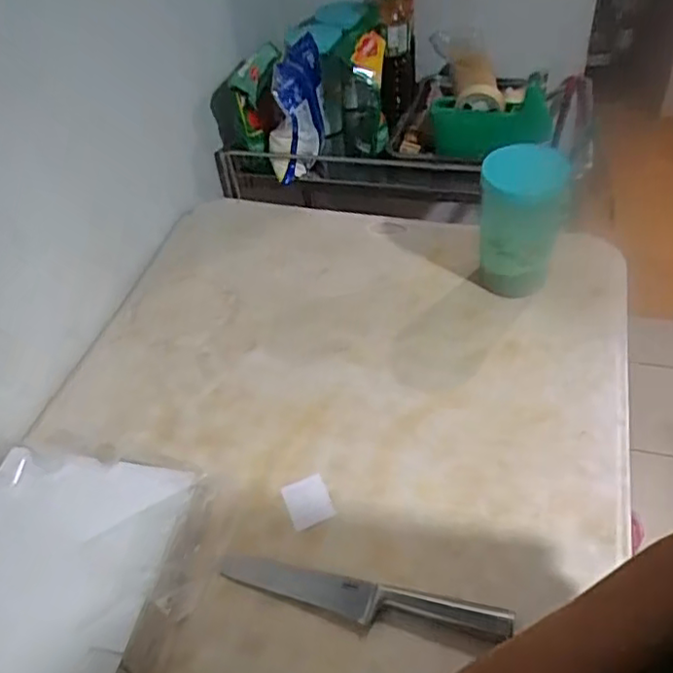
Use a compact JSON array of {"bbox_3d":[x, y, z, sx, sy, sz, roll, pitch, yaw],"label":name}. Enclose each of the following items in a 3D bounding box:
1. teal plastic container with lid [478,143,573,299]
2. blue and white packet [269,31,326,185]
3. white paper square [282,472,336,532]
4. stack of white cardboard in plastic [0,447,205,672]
[{"bbox_3d":[0.255,-0.157,0.875,0.105,0.220,0.094,13,49,17],"label":"teal plastic container with lid"},{"bbox_3d":[-0.072,-0.411,1.153,0.090,0.251,0.082,14,21,18],"label":"blue and white packet"},{"bbox_3d":[-0.033,0.191,0.730,0.050,0.007,0.056,-18,47,-12],"label":"white paper square"},{"bbox_3d":[-0.296,0.277,0.626,0.256,0.034,0.355,4,47,9],"label":"stack of white cardboard in plastic"}]

